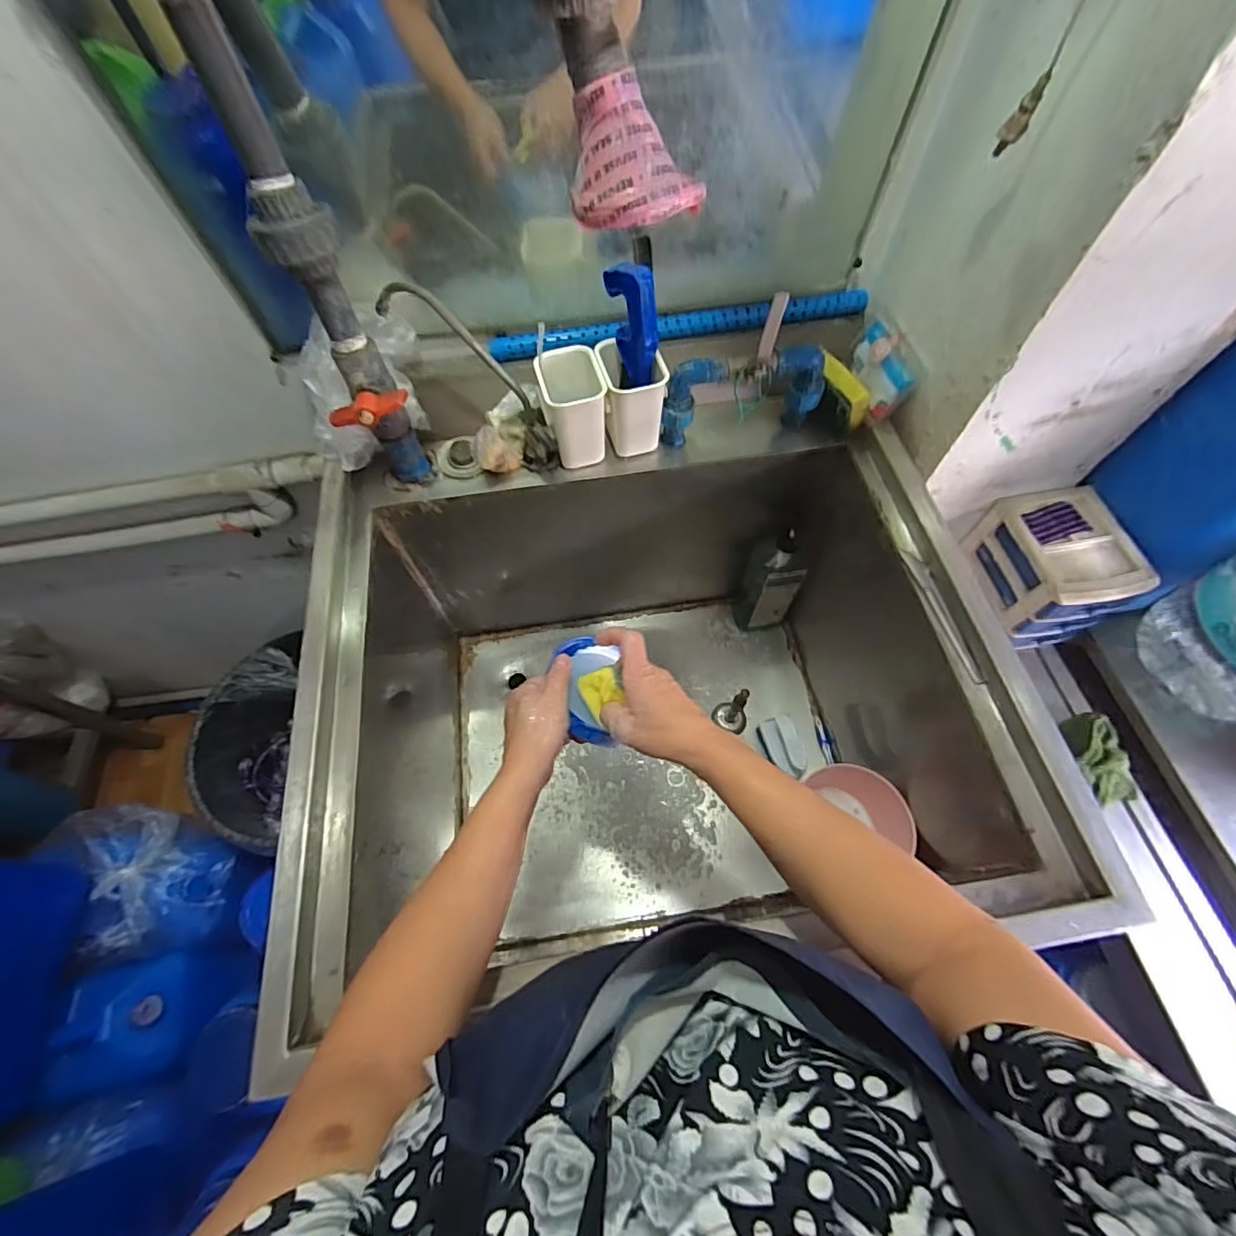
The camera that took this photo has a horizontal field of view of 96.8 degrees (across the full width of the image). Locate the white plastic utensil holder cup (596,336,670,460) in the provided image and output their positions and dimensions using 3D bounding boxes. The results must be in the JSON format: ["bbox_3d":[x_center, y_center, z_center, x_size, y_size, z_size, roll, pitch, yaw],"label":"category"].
[{"bbox_3d":[0.018,-0.265,0.668,0.075,0.111,0.077,-10,63,-4],"label":"white plastic utensil holder cup"}]

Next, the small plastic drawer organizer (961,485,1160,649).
[{"bbox_3d":[0.592,-0.067,0.764,0.144,0.135,0.172,-15,64,-6],"label":"small plastic drawer organizer"}]

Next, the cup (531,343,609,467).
[{"bbox_3d":[-0.054,-0.252,0.659,0.069,0.107,0.078,-13,63,-5],"label":"cup"}]

